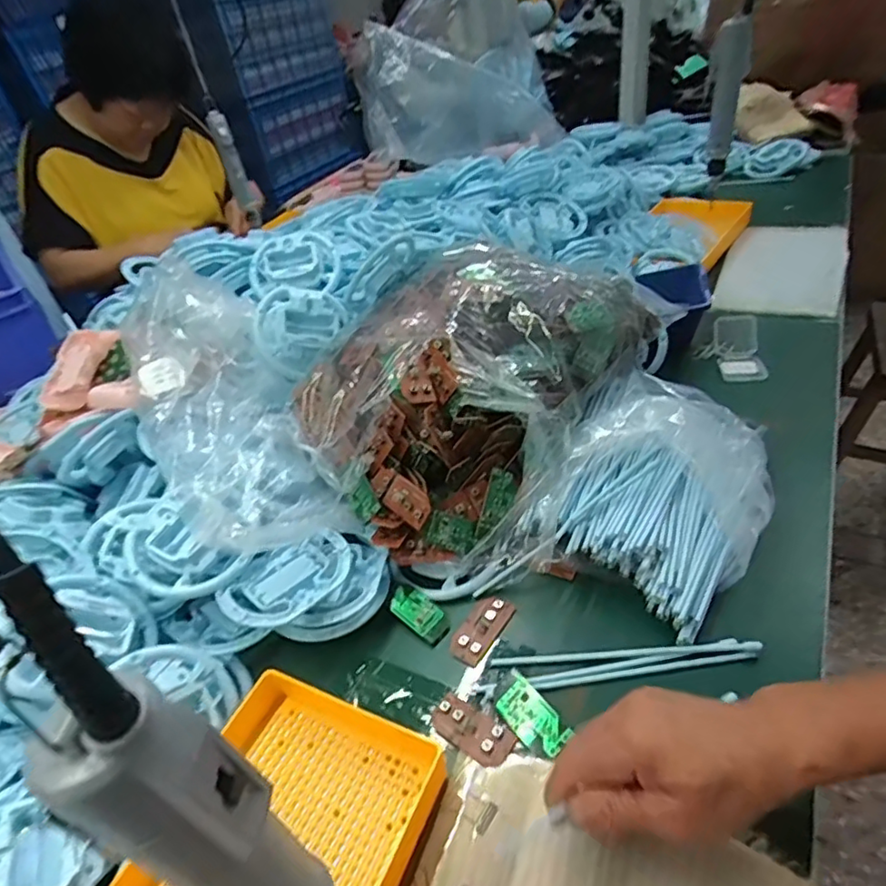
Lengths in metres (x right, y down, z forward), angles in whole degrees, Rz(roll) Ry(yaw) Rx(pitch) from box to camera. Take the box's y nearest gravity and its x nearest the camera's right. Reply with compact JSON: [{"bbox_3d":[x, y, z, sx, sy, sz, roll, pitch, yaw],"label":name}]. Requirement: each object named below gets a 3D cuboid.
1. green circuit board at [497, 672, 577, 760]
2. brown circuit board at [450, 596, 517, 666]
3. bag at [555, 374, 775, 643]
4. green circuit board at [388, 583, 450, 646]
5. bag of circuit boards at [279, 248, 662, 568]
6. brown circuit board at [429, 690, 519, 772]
[{"bbox_3d":[0.062,0.191,0.402,0.029,0.004,0.053,-44,47,-7],"label":"green circuit board"},{"bbox_3d":[0.031,0.149,0.468,0.029,0.007,0.059,20,48,33],"label":"brown circuit board"},{"bbox_3d":[0.185,0.028,0.495,0.166,0.075,0.226,17,47,31],"label":"bag"},{"bbox_3d":[-0.021,0.141,0.485,0.056,0.011,0.029,27,52,37],"label":"green circuit board"},{"bbox_3d":[0.025,-0.072,0.569,0.232,0.128,0.357,21,49,33],"label":"bag of circuit boards"},{"bbox_3d":[0.020,0.201,0.408,0.060,0.009,0.030,21,49,33],"label":"brown circuit board"}]

